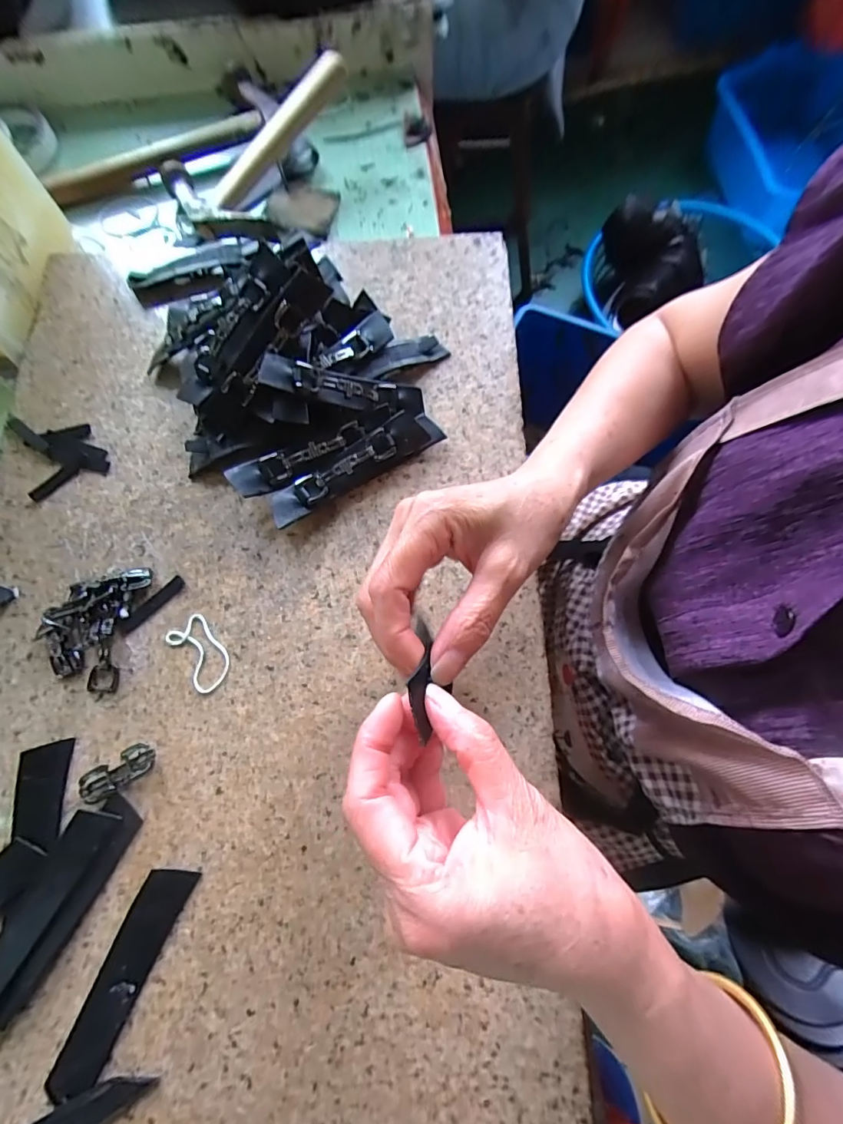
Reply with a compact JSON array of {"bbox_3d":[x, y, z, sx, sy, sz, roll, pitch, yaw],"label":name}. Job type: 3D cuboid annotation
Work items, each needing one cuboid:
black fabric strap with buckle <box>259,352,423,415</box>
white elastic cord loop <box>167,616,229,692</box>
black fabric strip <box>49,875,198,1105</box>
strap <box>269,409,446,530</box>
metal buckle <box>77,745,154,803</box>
[{"bbox_3d":[-0.052,-0.119,0.321,0.109,0.012,0.026,2,71,-26],"label":"black fabric strap with buckle"},{"bbox_3d":[-0.142,0.058,0.300,0.027,0.004,0.048,-37,75,-8],"label":"white elastic cord loop"},{"bbox_3d":[-0.160,0.221,0.249,0.024,0.010,0.111,22,75,9],"label":"black fabric strip"},{"bbox_3d":[-0.046,-0.066,0.324,0.125,0.021,0.027,-32,75,-7],"label":"strap"},{"bbox_3d":[-0.181,0.125,0.279,0.041,0.008,0.019,-29,74,-6],"label":"metal buckle"}]

